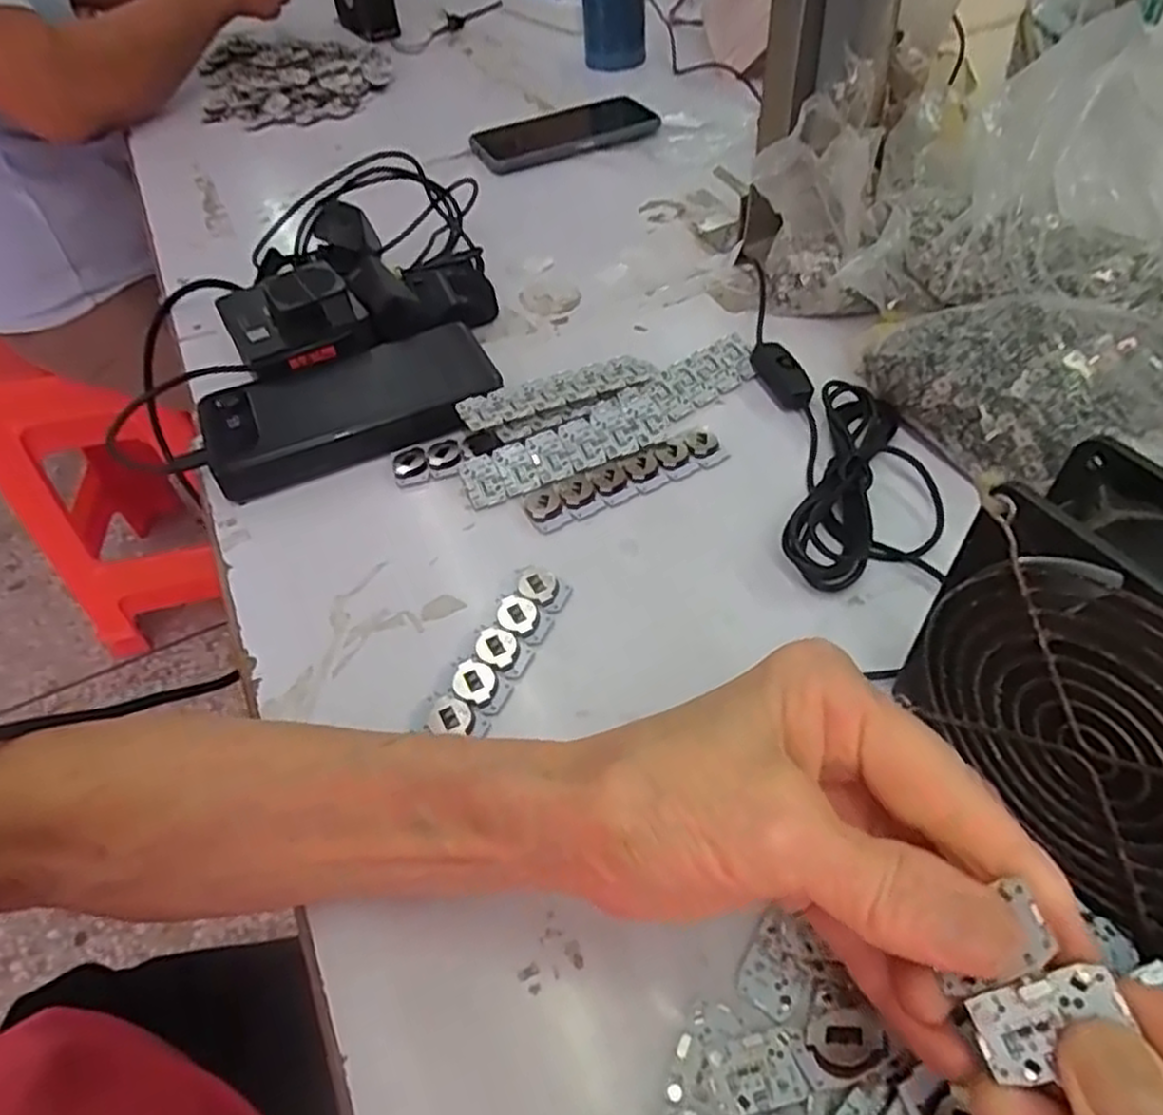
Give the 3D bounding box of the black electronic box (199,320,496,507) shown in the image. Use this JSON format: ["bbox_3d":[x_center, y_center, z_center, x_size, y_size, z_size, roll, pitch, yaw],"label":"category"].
[{"bbox_3d":[-0.125,-0.081,0.412,0.151,0.028,0.072,-21,50,-14],"label":"black electronic box"}]

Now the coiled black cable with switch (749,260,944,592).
[{"bbox_3d":[0.132,-0.074,0.390,0.074,0.020,0.226,0,49,4],"label":"coiled black cable with switch"}]

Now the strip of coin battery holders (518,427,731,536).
[{"bbox_3d":[0.023,-0.040,0.376,0.106,0.008,0.025,-23,51,-15],"label":"strip of coin battery holders"}]

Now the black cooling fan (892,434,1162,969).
[{"bbox_3d":[0.158,0.048,0.214,0.044,0.119,0.113,-22,51,-15],"label":"black cooling fan"}]

